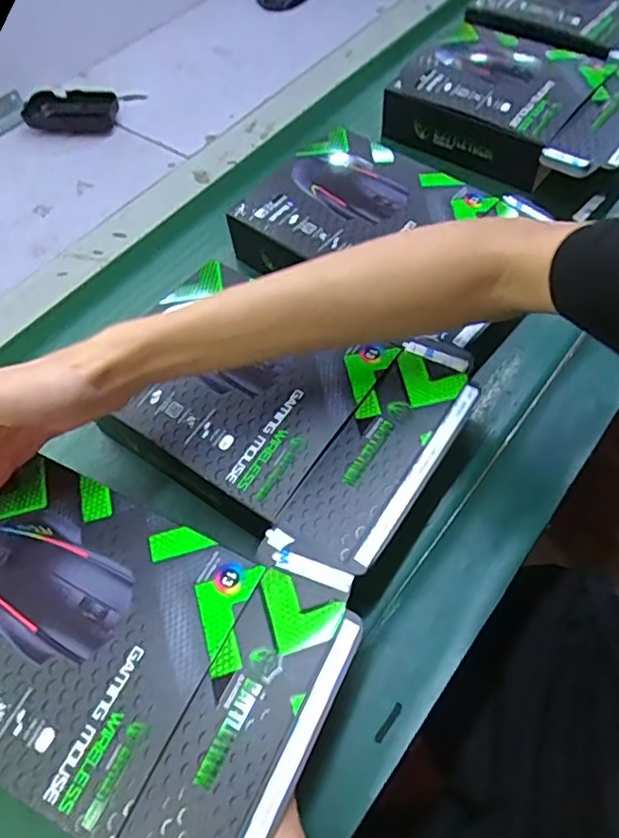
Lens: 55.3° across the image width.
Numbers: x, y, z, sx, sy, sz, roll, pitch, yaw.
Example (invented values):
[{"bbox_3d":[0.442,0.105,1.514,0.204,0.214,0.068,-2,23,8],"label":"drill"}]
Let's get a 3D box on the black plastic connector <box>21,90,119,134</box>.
[{"bbox_3d":[-0.277,-0.356,0.683,0.109,0.026,0.050,10,60,6],"label":"black plastic connector"}]

